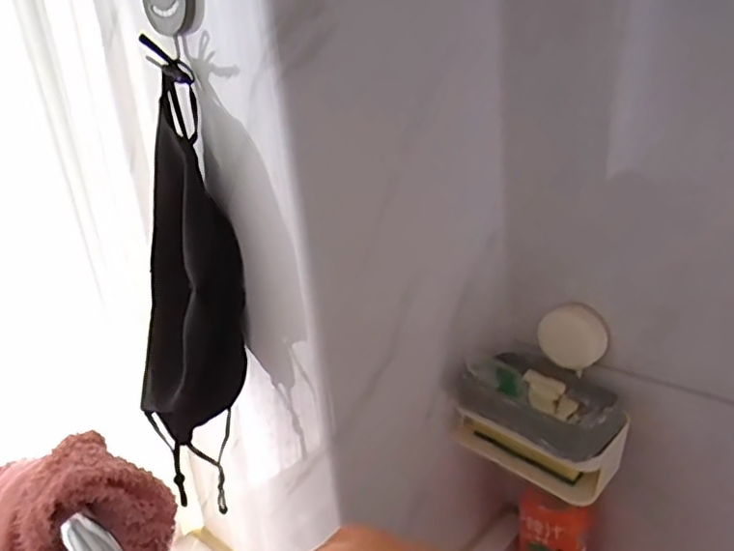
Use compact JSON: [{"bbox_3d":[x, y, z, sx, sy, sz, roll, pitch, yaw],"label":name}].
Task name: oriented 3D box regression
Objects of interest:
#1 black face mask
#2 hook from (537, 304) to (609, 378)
[{"bbox_3d":[-0.138,0.014,0.456,0.085,0.307,0.060,-24,26,-38],"label":"black face mask"},{"bbox_3d":[0.179,0.054,0.530,0.057,0.057,0.014,2,22,21],"label":"hook"}]

